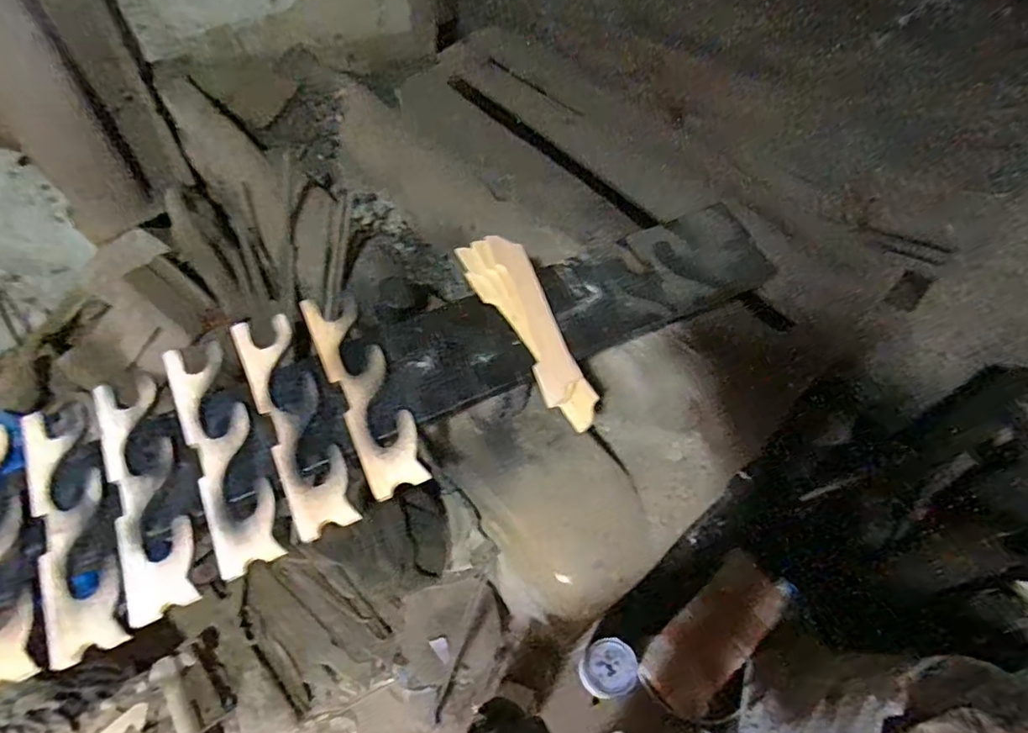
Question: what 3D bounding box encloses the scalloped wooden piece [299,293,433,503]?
[{"bbox_3d":[-0.196,0.023,0.746,0.074,0.009,0.307,-23,63,-13],"label":"scalloped wooden piece"}]

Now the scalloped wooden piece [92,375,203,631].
[{"bbox_3d":[-0.437,0.138,0.673,0.075,0.018,0.308,-25,63,-13],"label":"scalloped wooden piece"}]

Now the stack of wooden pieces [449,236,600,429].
[{"bbox_3d":[0.020,-0.057,0.795,0.082,0.032,0.320,-21,63,-11],"label":"stack of wooden pieces"}]

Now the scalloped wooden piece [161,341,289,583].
[{"bbox_3d":[-0.356,0.098,0.700,0.072,0.011,0.307,-25,63,-13],"label":"scalloped wooden piece"}]

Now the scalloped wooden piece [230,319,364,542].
[{"bbox_3d":[-0.277,0.062,0.720,0.074,0.012,0.312,-24,63,-13],"label":"scalloped wooden piece"}]

